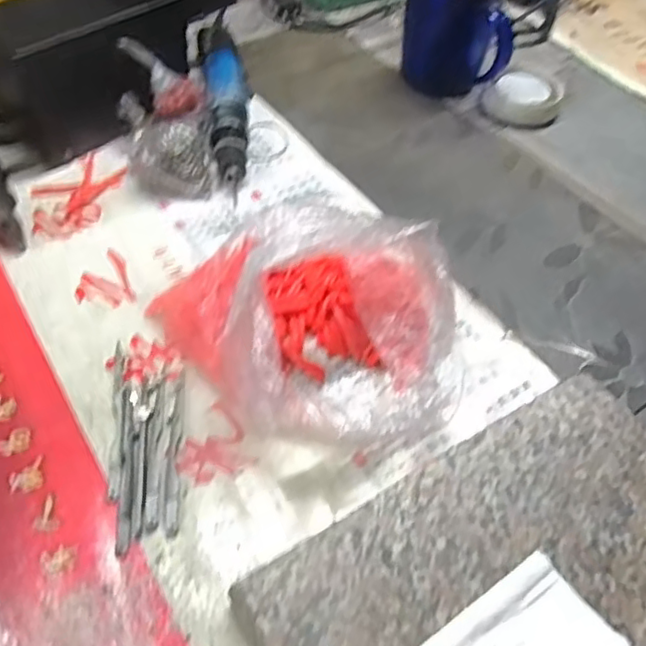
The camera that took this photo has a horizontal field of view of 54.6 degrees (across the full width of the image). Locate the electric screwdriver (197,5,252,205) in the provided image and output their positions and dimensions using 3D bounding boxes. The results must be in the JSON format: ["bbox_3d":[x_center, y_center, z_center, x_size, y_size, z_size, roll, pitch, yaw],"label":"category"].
[{"bbox_3d":[-0.089,-0.212,0.584,0.043,0.042,0.258,-8,50,-9],"label":"electric screwdriver"}]

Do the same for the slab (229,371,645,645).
[{"bbox_3d":[0.092,0.129,0.319,0.245,0.026,0.131,-25,55,-21],"label":"slab"}]

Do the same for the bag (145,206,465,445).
[{"bbox_3d":[-0.004,-0.005,0.383,0.190,0.093,0.166,-12,51,-11],"label":"bag"}]

